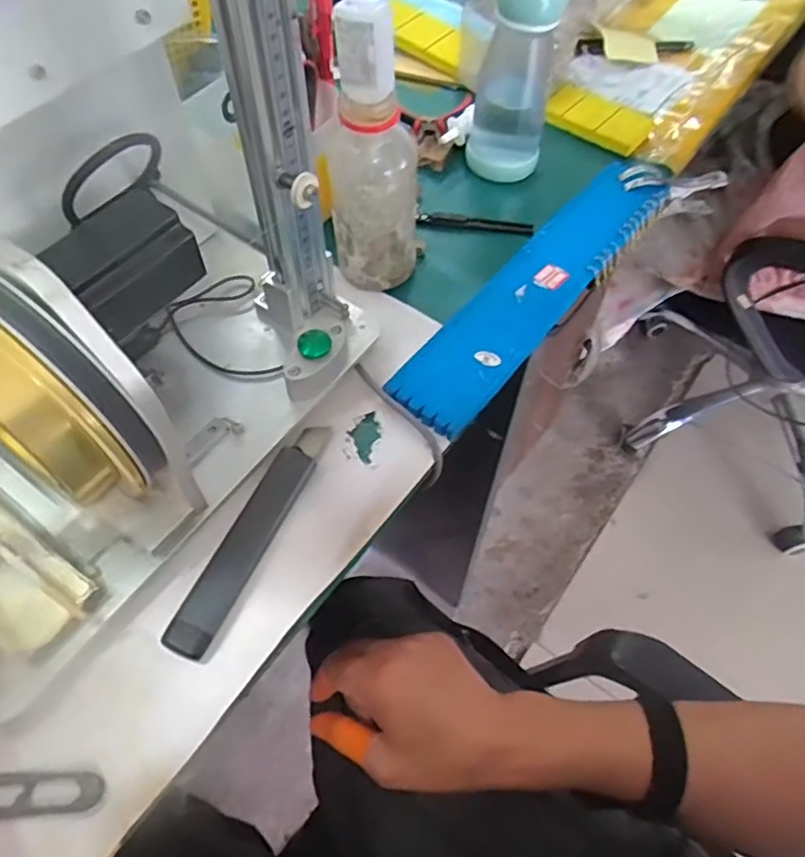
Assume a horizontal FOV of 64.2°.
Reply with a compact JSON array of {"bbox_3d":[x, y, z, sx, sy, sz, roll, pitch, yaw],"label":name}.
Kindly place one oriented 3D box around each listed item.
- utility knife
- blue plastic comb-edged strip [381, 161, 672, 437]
[{"bbox_3d":[-0.096,0.063,0.411,0.029,0.011,0.168,21,59,12],"label":"utility knife"},{"bbox_3d":[0.115,-0.122,0.528,0.068,0.010,0.334,36,67,19],"label":"blue plastic comb-edged strip"}]

